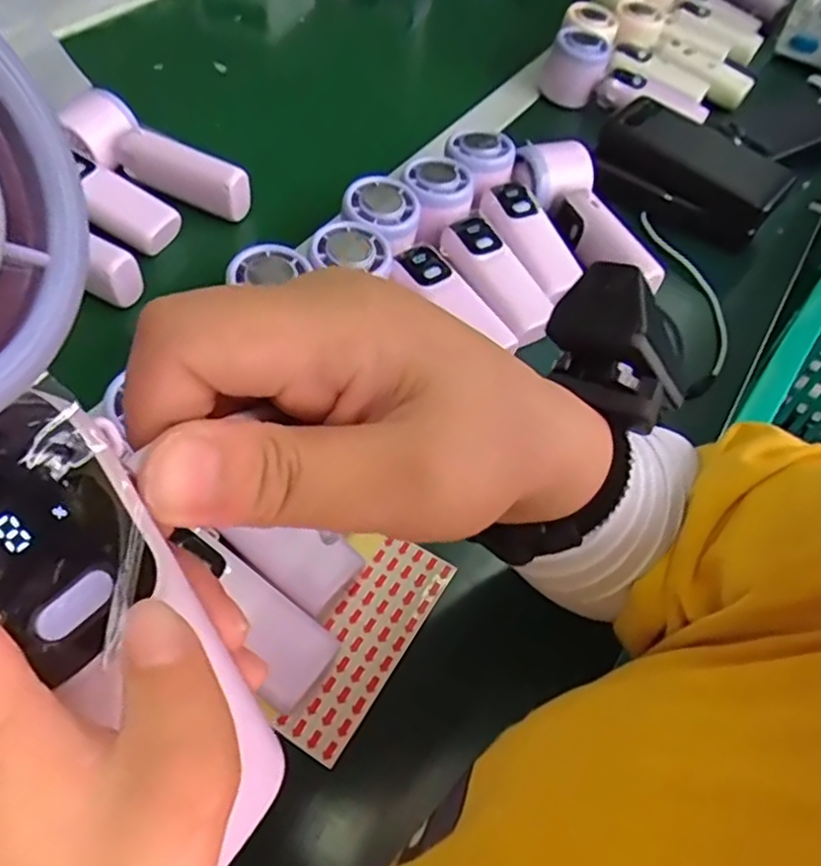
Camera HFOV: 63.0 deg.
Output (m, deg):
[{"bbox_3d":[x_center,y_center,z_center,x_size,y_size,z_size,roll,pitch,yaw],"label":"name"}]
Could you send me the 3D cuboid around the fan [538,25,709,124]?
[{"bbox_3d":[0.217,-0.350,0.685,0.065,0.059,0.172,-34,64,-24],"label":"fan"}]

